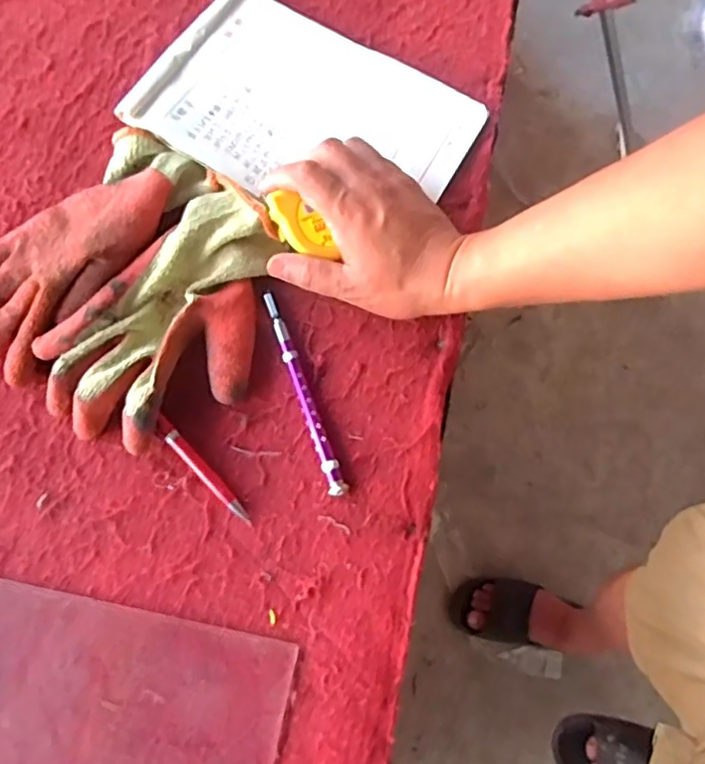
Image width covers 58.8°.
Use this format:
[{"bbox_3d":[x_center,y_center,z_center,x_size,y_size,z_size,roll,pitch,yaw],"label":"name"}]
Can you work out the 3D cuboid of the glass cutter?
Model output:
[{"bbox_3d":[-0.037,0.008,0.475,0.012,0.012,0.162,-19,77,-7],"label":"glass cutter"}]

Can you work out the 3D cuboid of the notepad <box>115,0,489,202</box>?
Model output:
[{"bbox_3d":[-0.037,-0.227,0.532,0.255,0.028,0.175,31,77,6],"label":"notepad"}]

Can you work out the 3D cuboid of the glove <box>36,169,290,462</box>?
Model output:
[{"bbox_3d":[-0.128,-0.044,0.474,0.126,0.036,0.210,41,78,8],"label":"glove"}]

